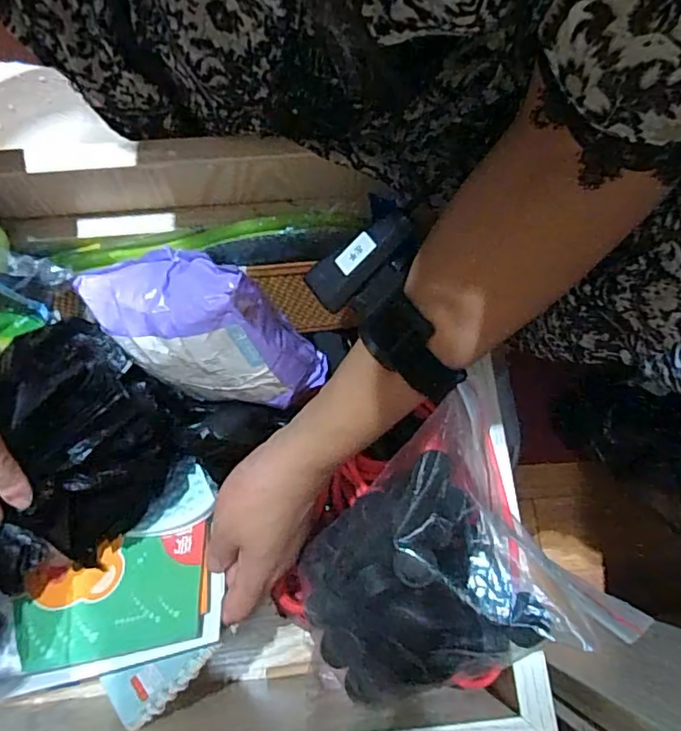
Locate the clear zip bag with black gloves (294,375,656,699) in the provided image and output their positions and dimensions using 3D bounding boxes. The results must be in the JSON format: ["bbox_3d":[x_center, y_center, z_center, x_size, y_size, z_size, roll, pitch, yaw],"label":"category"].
[{"bbox_3d":[0.044,0.116,0.315,0.169,0.036,0.128,-42,68,25],"label":"clear zip bag with black gloves"}]

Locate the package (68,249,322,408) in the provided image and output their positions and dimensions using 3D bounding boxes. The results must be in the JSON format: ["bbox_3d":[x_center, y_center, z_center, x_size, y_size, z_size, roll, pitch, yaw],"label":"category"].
[{"bbox_3d":[-0.094,-0.016,0.379,0.134,0.115,0.051,-7,44,21],"label":"package"}]

